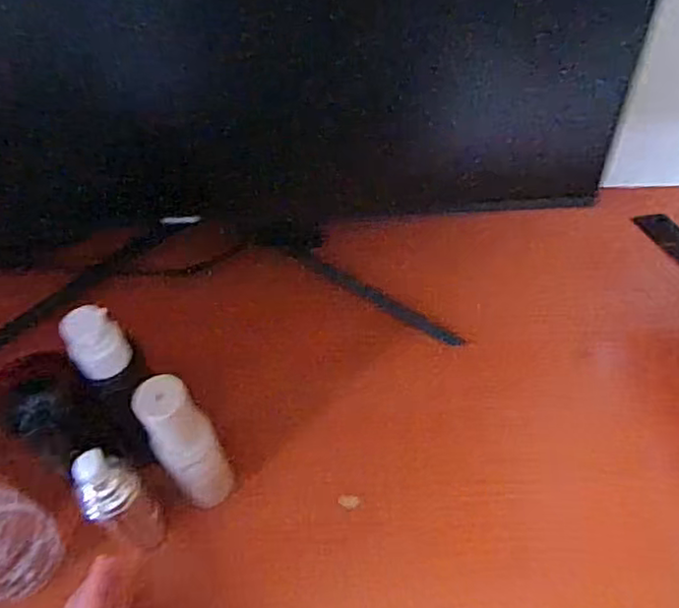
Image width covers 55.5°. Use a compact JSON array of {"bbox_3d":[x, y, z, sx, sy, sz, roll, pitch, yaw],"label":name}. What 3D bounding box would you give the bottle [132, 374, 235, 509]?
[{"bbox_3d":[-0.096,0.093,0.416,0.035,0.139,0.032,-26,59,-16],"label":"bottle"}]

